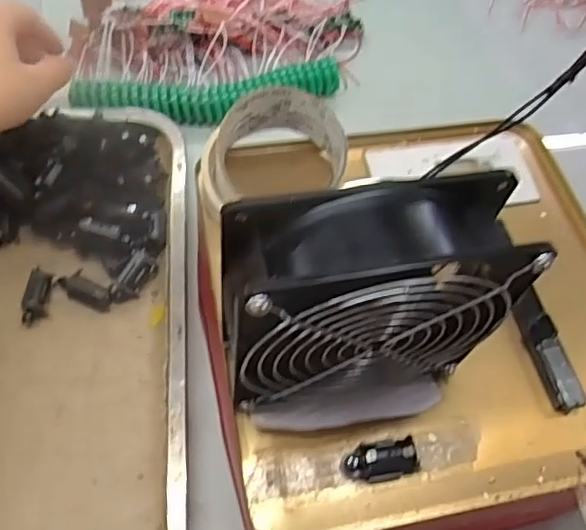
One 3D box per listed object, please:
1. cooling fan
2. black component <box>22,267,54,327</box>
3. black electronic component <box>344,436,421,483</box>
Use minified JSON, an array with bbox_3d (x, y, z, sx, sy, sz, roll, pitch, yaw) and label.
[{"bbox_3d":[0.025,0.019,0.259,0.125,0.115,0.048,-9,61,-10],"label":"cooling fan"},{"bbox_3d":[-0.161,0.020,0.366,0.012,0.013,0.035,6,71,0],"label":"black component"},{"bbox_3d":[0.042,0.092,0.276,0.032,0.014,0.016,-7,60,-9],"label":"black electronic component"}]

